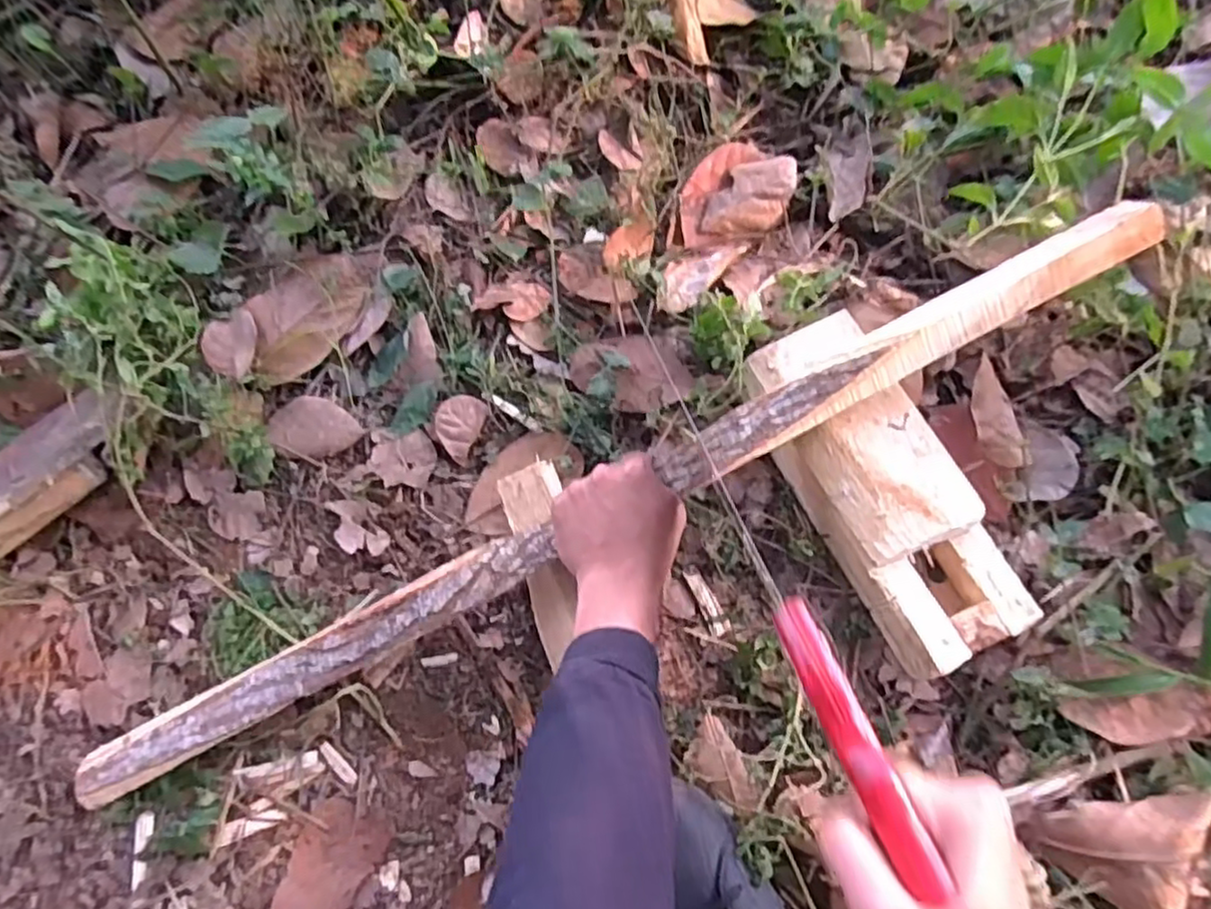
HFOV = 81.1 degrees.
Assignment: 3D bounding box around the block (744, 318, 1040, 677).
[{"bbox_3d":[0.206,0.026,0.535,0.099,0.064,0.266,-27,74,-6],"label":"block"}]

